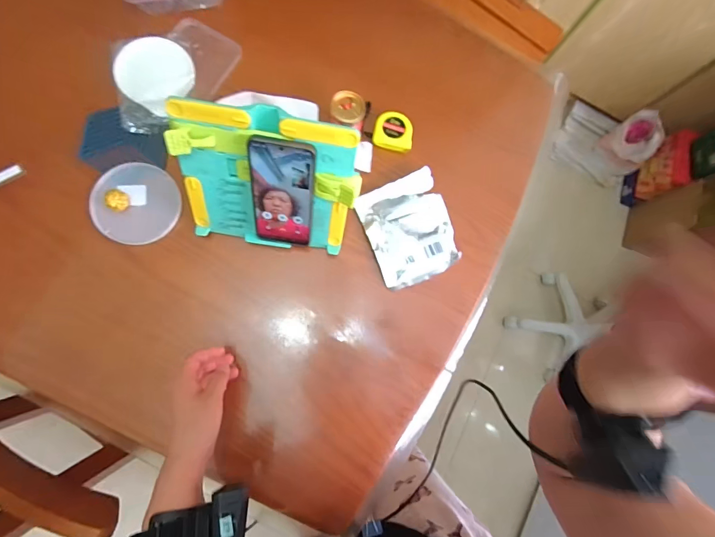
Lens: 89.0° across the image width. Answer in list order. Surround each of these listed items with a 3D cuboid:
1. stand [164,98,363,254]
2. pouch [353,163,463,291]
[{"bbox_3d":[-0.115,-0.106,0.476,0.222,0.176,0.121,9,81,-6],"label":"stand"},{"bbox_3d":[0.082,-0.060,0.572,0.132,0.025,0.157,-23,84,-11],"label":"pouch"}]

